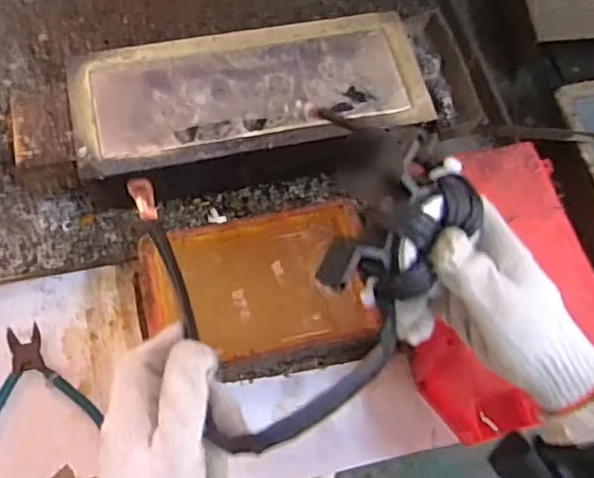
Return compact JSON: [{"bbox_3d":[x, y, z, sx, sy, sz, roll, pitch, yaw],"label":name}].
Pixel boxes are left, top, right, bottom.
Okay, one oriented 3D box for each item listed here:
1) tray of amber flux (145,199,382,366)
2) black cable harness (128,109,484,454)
[{"bbox_3d":[-0.033,0.049,0.585,0.200,0.064,0.125,-10,66,-8],"label":"tray of amber flux"},{"bbox_3d":[0.006,0.000,0.404,0.183,0.139,0.221,-19,68,-11],"label":"black cable harness"}]

